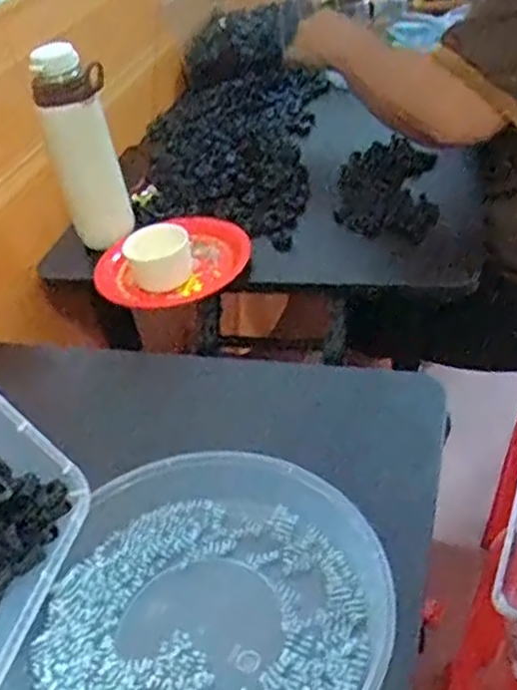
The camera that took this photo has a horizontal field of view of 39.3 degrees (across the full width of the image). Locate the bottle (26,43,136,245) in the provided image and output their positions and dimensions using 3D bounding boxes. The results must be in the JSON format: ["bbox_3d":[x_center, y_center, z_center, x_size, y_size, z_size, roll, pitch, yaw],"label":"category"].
[{"bbox_3d":[-0.188,-0.213,0.789,0.059,0.212,0.058,28,52,37],"label":"bottle"}]

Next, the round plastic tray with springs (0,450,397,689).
[{"bbox_3d":[-0.034,0.164,0.445,0.219,0.040,0.223,-4,40,4],"label":"round plastic tray with springs"}]

